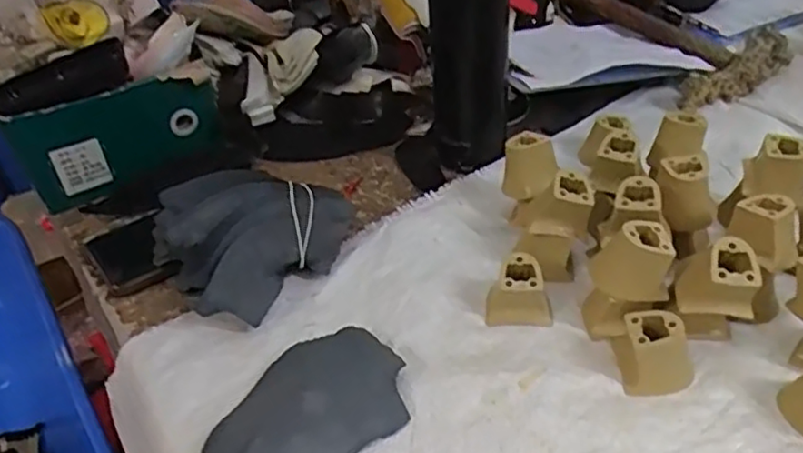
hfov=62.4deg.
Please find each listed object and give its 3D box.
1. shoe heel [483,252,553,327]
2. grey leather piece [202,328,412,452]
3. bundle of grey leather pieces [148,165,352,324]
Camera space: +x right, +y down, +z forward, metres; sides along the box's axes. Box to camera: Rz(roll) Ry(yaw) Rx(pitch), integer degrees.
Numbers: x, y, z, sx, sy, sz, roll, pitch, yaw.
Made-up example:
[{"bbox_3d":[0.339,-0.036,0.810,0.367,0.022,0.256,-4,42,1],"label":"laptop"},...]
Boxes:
[{"bbox_3d":[0.079,0.042,0.445,0.043,0.036,0.034,0,39,8],"label":"shoe heel"},{"bbox_3d":[-0.052,0.109,0.391,0.082,0.016,0.124,27,49,35],"label":"grey leather piece"},{"bbox_3d":[-0.118,0.003,0.488,0.114,0.066,0.129,25,47,33],"label":"bundle of grey leather pieces"}]

